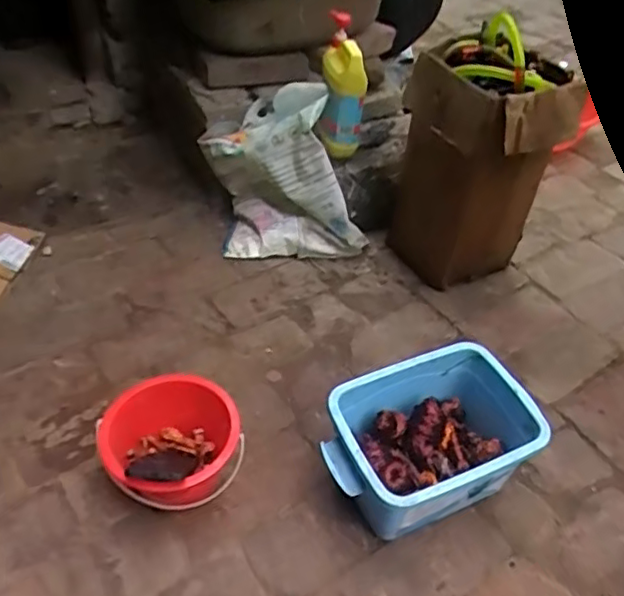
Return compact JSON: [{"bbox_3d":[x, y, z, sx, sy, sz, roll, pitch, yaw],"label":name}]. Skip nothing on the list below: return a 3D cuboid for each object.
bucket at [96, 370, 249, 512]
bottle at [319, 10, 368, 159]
[{"bbox_3d":[-0.196,0.219,0.886,0.178,0.137,0.178,1,43,-1],"label":"bucket"},{"bbox_3d":[0.060,-0.402,1.210,0.087,0.240,0.125,5,43,3],"label":"bottle"}]

